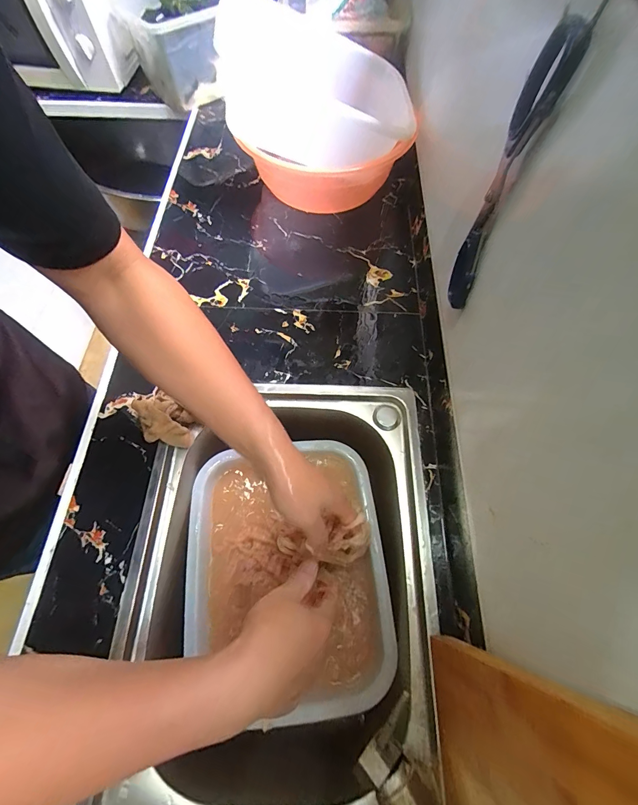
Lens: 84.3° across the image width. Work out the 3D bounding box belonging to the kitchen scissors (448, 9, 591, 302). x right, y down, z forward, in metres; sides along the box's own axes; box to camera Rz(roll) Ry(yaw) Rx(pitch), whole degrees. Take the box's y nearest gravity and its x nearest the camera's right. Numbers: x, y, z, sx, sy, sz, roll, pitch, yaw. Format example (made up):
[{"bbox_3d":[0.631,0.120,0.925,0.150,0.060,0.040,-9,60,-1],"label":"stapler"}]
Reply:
[{"bbox_3d":[0.139,-0.158,0.281,0.014,0.214,0.039,0,65,-1],"label":"kitchen scissors"}]

